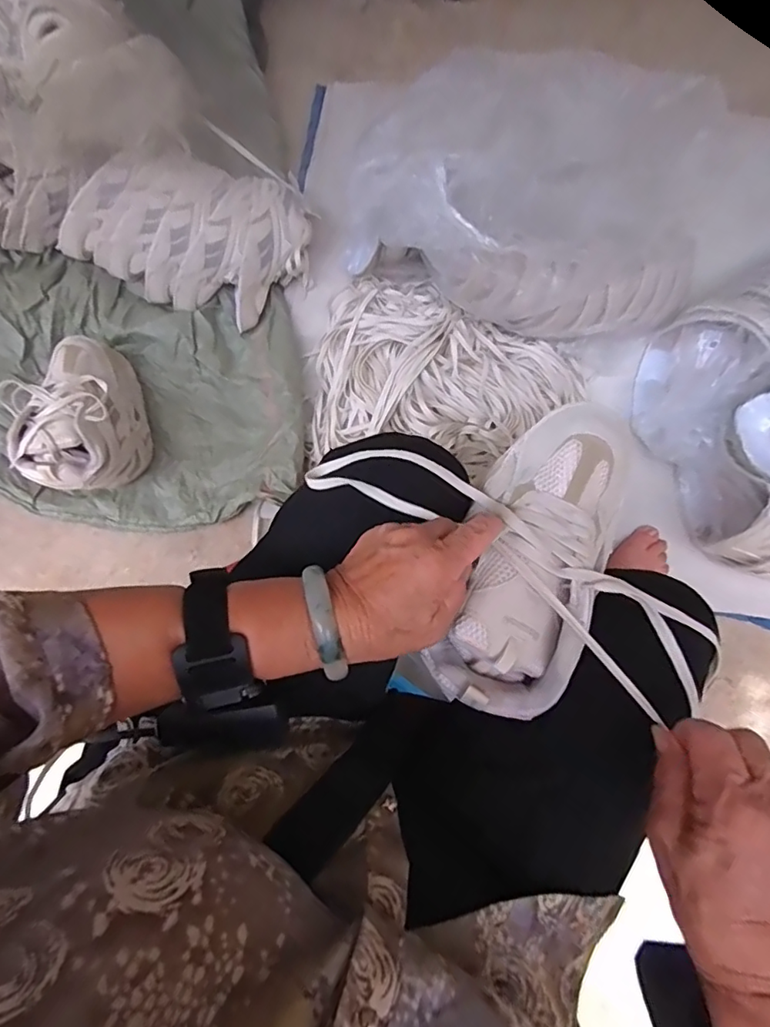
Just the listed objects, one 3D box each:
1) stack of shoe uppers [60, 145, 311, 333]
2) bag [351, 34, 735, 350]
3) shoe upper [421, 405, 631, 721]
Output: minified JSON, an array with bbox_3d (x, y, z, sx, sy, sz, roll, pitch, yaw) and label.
[{"bbox_3d":[-0.297,-0.412,0.776,0.348,0.109,0.183,16,80,4],"label":"stack of shoe uppers"},{"bbox_3d":[0.184,-0.390,0.675,0.444,0.210,0.254,-4,79,1],"label":"bag"},{"bbox_3d":[0.108,0.032,0.363,0.109,0.057,0.210,21,81,5],"label":"shoe upper"}]

